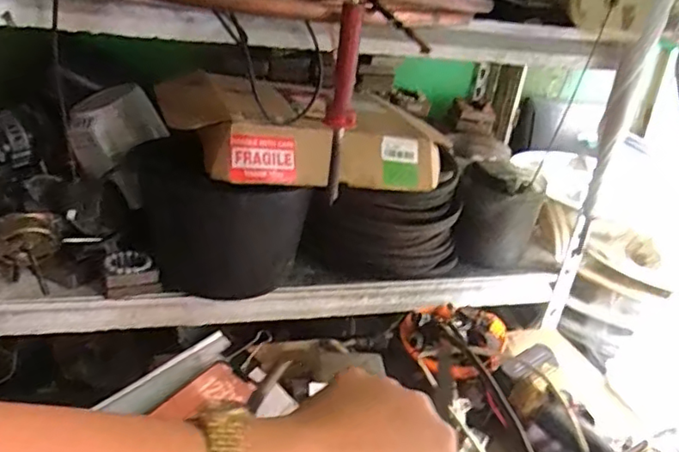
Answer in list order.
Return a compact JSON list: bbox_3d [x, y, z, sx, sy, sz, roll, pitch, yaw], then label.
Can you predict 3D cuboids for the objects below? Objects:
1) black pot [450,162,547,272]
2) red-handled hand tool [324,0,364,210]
[{"bbox_3d":[0.255,-0.011,0.948,0.132,0.143,0.110,14,28,12],"label":"black pot"},{"bbox_3d":[0.002,-0.107,0.526,0.024,0.178,0.018,9,28,3],"label":"red-handled hand tool"}]

